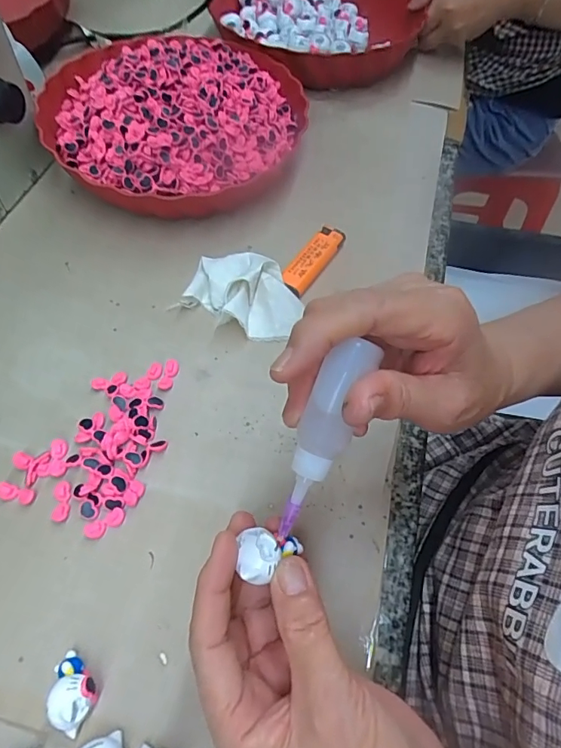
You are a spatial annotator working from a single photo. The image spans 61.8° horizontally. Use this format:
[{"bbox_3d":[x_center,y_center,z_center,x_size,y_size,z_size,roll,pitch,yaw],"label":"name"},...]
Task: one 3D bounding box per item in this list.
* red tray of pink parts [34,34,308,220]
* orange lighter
[{"bbox_3d":[-0.096,-0.234,0.438,0.236,0.067,0.236,-6,60,-8],"label":"red tray of pink parts"},{"bbox_3d":[0.027,-0.096,0.393,0.023,0.008,0.080,30,61,13],"label":"orange lighter"}]

